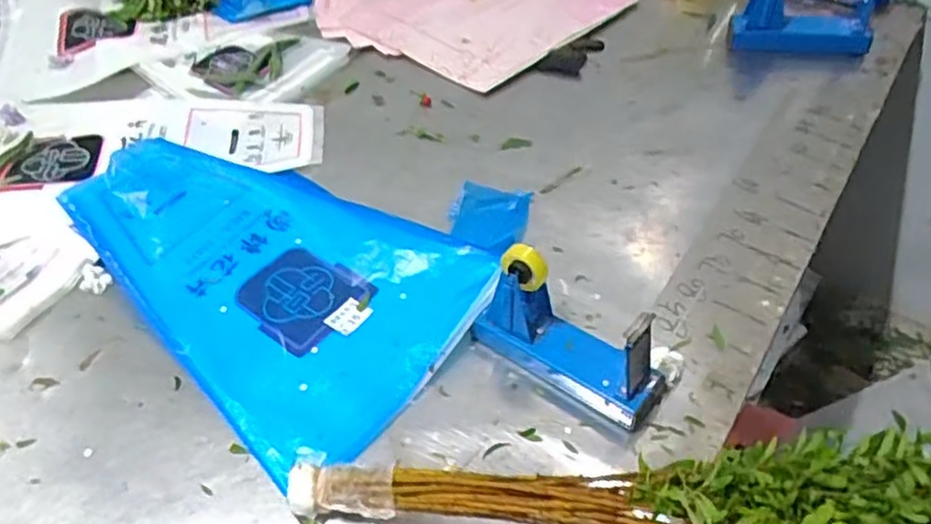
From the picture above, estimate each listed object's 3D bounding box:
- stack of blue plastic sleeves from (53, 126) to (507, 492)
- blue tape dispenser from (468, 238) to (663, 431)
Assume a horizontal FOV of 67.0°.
[{"bbox_3d":[-0.266,-0.005,0.848,0.560,0.024,0.316,29,58,25],"label":"stack of blue plastic sleeves"},{"bbox_3d":[0.103,0.068,0.701,0.199,0.121,0.067,29,58,26],"label":"blue tape dispenser"}]

